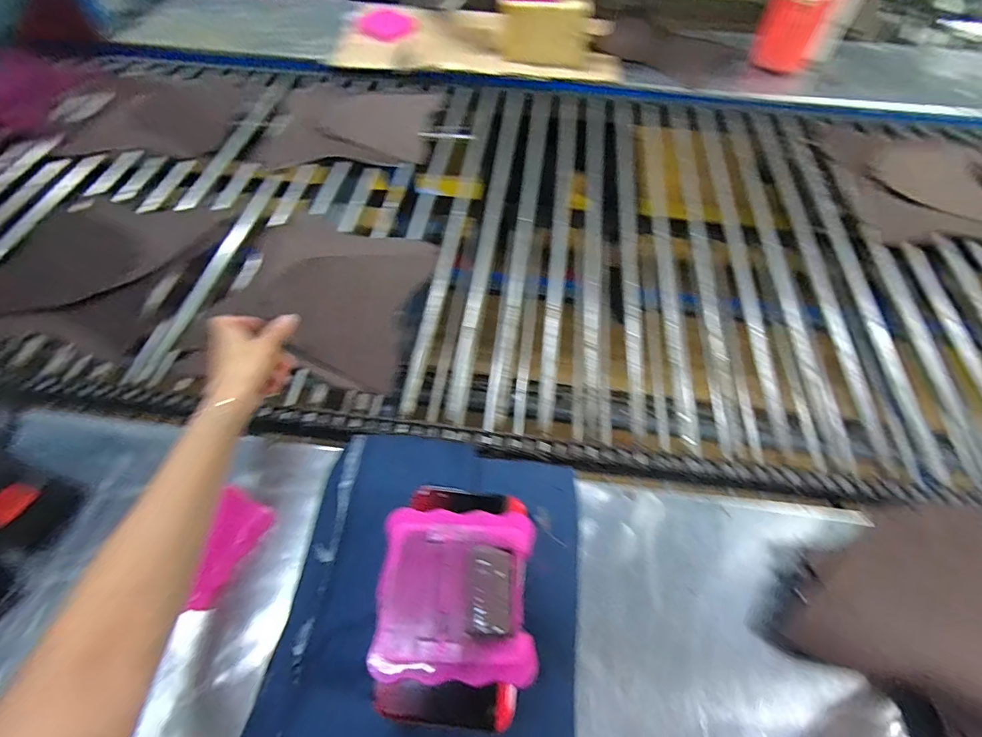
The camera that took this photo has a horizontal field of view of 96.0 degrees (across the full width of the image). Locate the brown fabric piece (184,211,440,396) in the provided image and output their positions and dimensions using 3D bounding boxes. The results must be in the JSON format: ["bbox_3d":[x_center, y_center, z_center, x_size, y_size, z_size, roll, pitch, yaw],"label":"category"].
[{"bbox_3d":[-0.244,-0.115,0.625,0.273,0.057,0.287,10,60,6],"label":"brown fabric piece"}]

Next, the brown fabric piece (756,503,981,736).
[{"bbox_3d":[0.414,0.233,0.396,0.254,0.029,0.221,-33,65,-18],"label":"brown fabric piece"}]

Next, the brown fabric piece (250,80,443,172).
[{"bbox_3d":[-0.279,-0.489,0.892,0.317,0.011,0.294,4,60,3],"label":"brown fabric piece"}]

